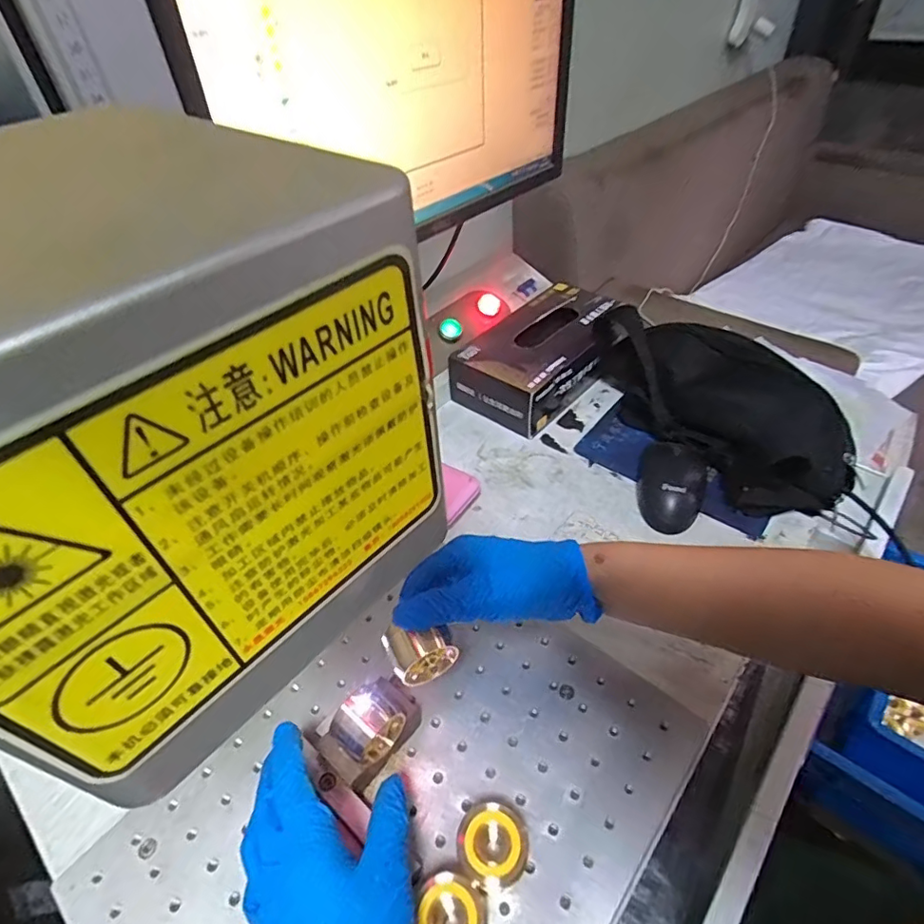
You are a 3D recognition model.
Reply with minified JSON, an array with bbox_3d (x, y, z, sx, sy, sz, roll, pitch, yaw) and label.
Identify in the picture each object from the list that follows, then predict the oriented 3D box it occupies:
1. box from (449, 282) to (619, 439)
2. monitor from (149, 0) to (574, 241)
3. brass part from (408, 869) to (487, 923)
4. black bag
[{"bbox_3d":[0.097,-0.137,0.661,0.133,0.080,0.216,29,52,28],"label":"box"},{"bbox_3d":[-0.042,-0.329,0.439,0.047,0.252,0.406,32,55,31],"label":"monitor"},{"bbox_3d":[-0.007,0.249,0.291,0.038,0.039,0.038,-1,44,1],"label":"brass part"},{"bbox_3d":[0.271,-0.064,0.565,0.131,0.099,0.274,-22,48,-19],"label":"black bag"}]

